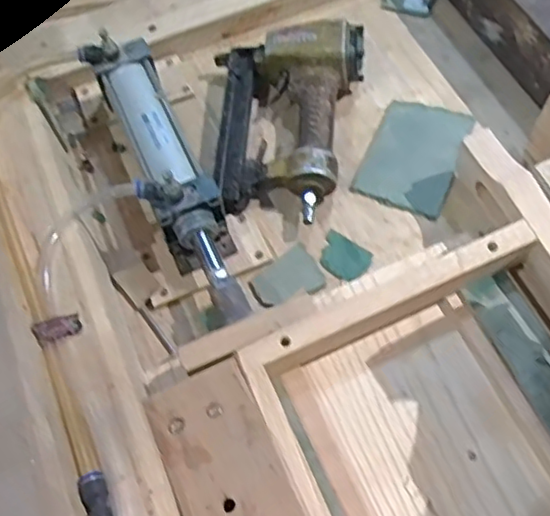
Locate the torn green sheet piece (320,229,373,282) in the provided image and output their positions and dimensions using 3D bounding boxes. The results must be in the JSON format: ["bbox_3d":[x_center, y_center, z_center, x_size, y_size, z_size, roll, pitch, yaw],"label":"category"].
[{"bbox_3d":[0.067,-0.001,0.603,0.050,0.005,0.041,32,69,17],"label":"torn green sheet piece"}]

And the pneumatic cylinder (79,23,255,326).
[{"bbox_3d":[-0.099,-0.076,0.598,0.067,0.091,0.314,-23,64,-9],"label":"pneumatic cylinder"}]

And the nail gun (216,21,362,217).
[{"bbox_3d":[0.010,-0.144,0.639,0.153,0.062,0.214,4,63,5],"label":"nail gun"}]

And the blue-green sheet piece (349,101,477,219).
[{"bbox_3d":[0.146,-0.111,0.650,0.092,0.007,0.133,21,69,14],"label":"blue-green sheet piece"}]

